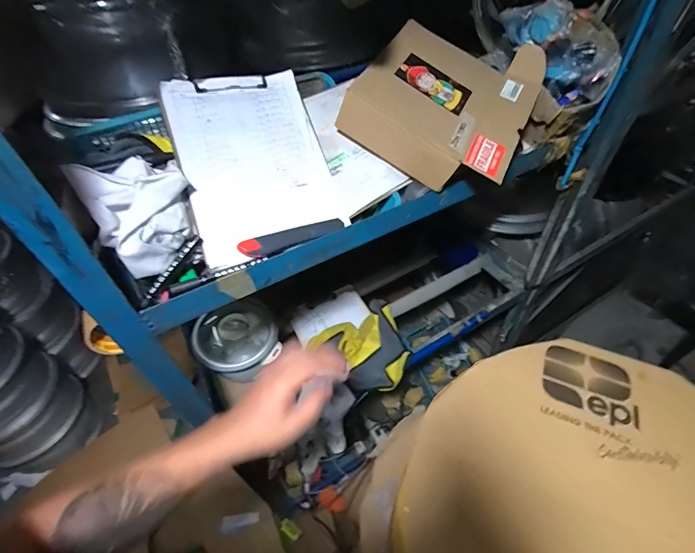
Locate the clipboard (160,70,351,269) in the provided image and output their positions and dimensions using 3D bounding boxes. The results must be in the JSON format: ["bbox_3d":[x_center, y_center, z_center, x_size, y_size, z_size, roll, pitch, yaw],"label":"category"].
[{"bbox_3d":[-0.139,-0.178,0.560,0.213,0.019,0.288,-16,79,-21],"label":"clipboard"}]

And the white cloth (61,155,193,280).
[{"bbox_3d":[-0.276,-0.089,0.500,0.125,0.101,0.126,-27,52,-20],"label":"white cloth"}]

